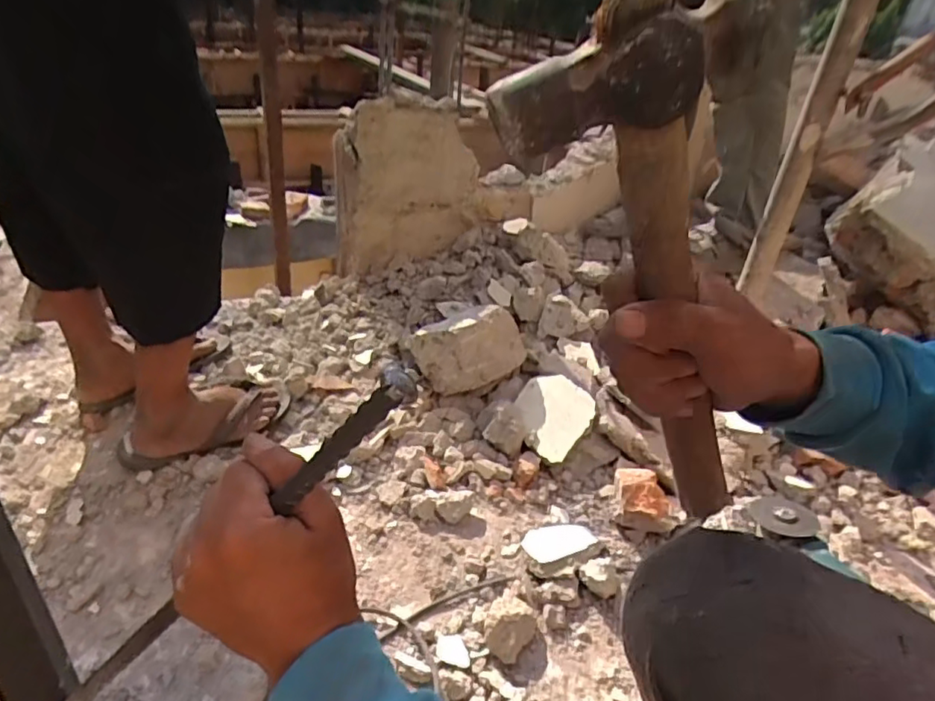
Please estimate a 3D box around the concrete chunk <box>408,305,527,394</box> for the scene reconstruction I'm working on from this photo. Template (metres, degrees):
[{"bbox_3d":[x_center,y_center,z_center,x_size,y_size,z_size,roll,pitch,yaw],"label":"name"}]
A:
[{"bbox_3d":[0.006,-0.005,1.054,0.202,0.123,0.095,-4,33,-16],"label":"concrete chunk"}]

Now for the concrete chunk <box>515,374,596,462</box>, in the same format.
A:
[{"bbox_3d":[0.140,0.112,1.004,0.127,0.045,0.144,32,59,25],"label":"concrete chunk"}]

